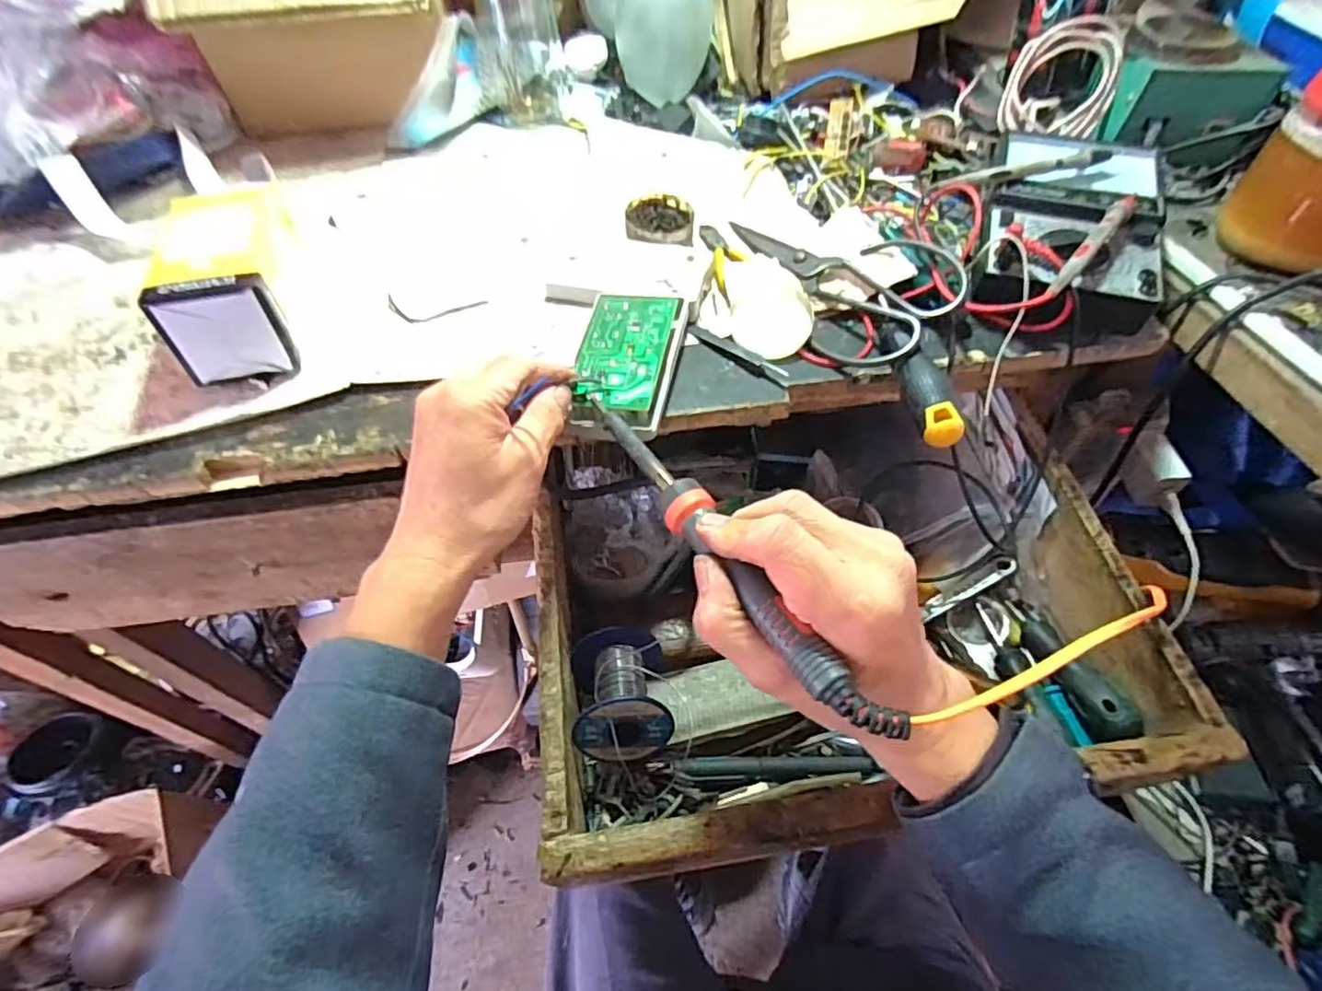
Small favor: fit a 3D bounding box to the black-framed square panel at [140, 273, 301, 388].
[{"bbox_3d":[-0.271,-0.101,0.394,0.064,0.069,0.018,-14,55,-10],"label":"black-framed square panel"}]

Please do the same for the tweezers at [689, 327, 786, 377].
[{"bbox_3d":[0.049,-0.097,0.421,0.012,0.010,0.077,-38,62,-24],"label":"tweezers"}]

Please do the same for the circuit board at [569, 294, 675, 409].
[{"bbox_3d":[-0.023,-0.094,0.397,0.054,0.009,0.098,8,54,6],"label":"circuit board"}]

